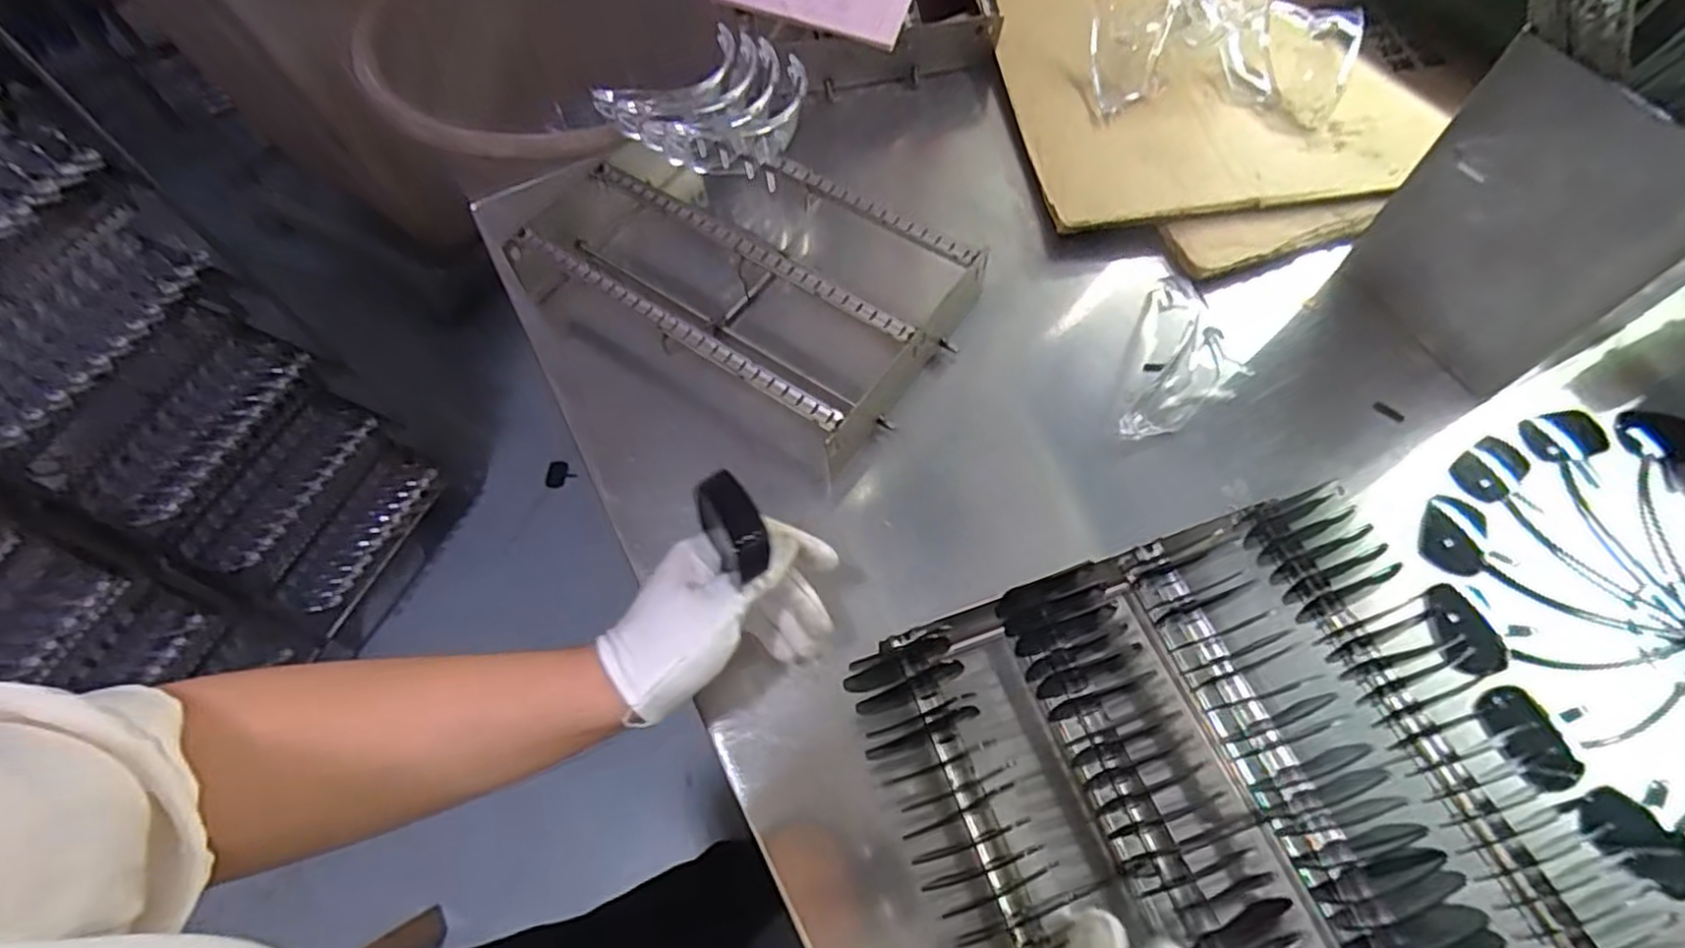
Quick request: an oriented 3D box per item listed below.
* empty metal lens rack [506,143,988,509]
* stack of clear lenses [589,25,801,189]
[{"bbox_3d":[-0.080,-0.159,0.587,0.330,0.070,0.209,33,69,18],"label":"empty metal lens rack"},{"bbox_3d":[-0.101,-0.296,0.600,0.121,0.066,0.151,39,71,20],"label":"stack of clear lenses"}]

